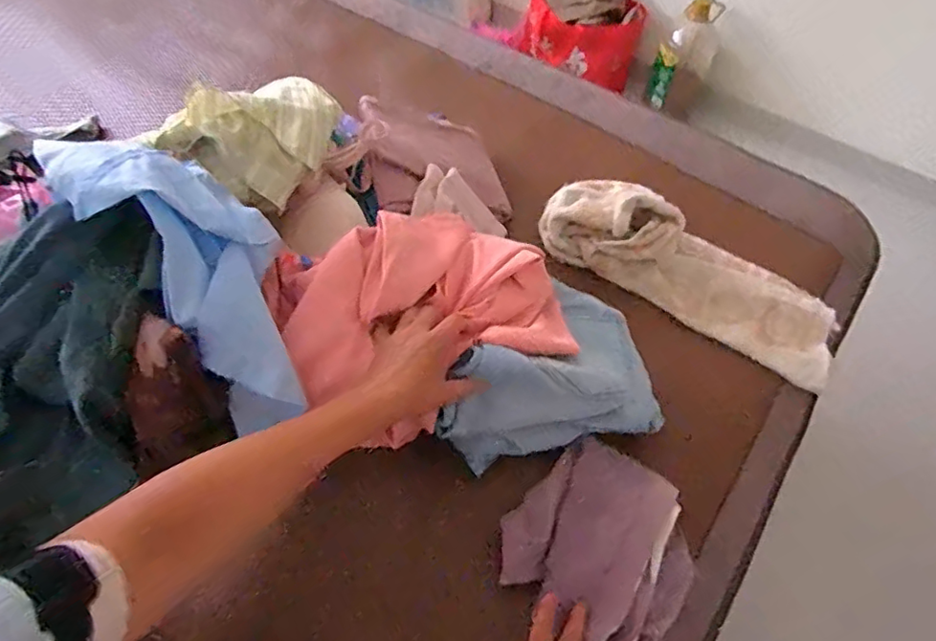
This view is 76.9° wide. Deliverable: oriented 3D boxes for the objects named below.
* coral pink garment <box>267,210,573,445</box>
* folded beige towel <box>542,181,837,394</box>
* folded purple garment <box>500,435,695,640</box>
[{"bbox_3d":[-0.043,-0.012,0.608,0.270,0.110,0.210,-22,59,-16],"label":"coral pink garment"},{"bbox_3d":[0.293,-0.083,0.752,0.399,0.088,0.171,27,59,16],"label":"folded beige towel"},{"bbox_3d":[0.129,0.214,0.564,0.165,0.046,0.166,38,63,22],"label":"folded purple garment"}]

